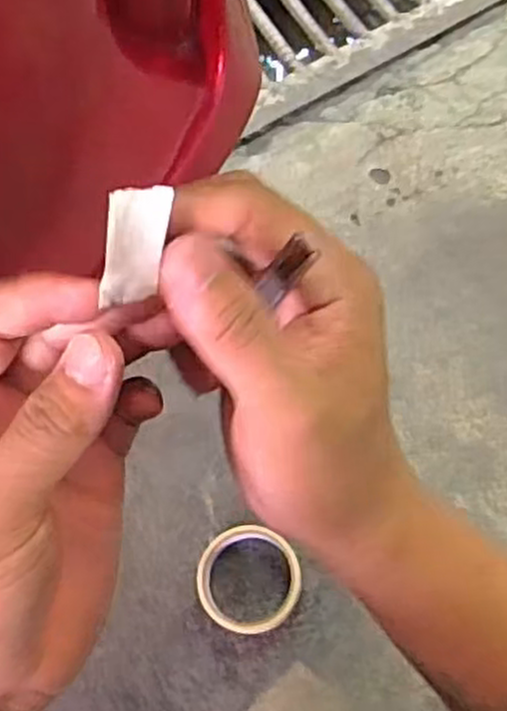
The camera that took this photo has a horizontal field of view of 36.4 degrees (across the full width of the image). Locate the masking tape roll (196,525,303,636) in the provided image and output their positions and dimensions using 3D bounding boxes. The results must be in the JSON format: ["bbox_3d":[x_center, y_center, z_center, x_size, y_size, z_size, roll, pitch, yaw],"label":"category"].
[{"bbox_3d":[-0.005,0.199,0.688,0.093,0.020,0.089,-1,69,2],"label":"masking tape roll"}]

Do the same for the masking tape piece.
[{"bbox_3d":[-0.035,-0.032,0.228,0.017,0.004,0.036,2,112,-20],"label":"masking tape piece"}]

